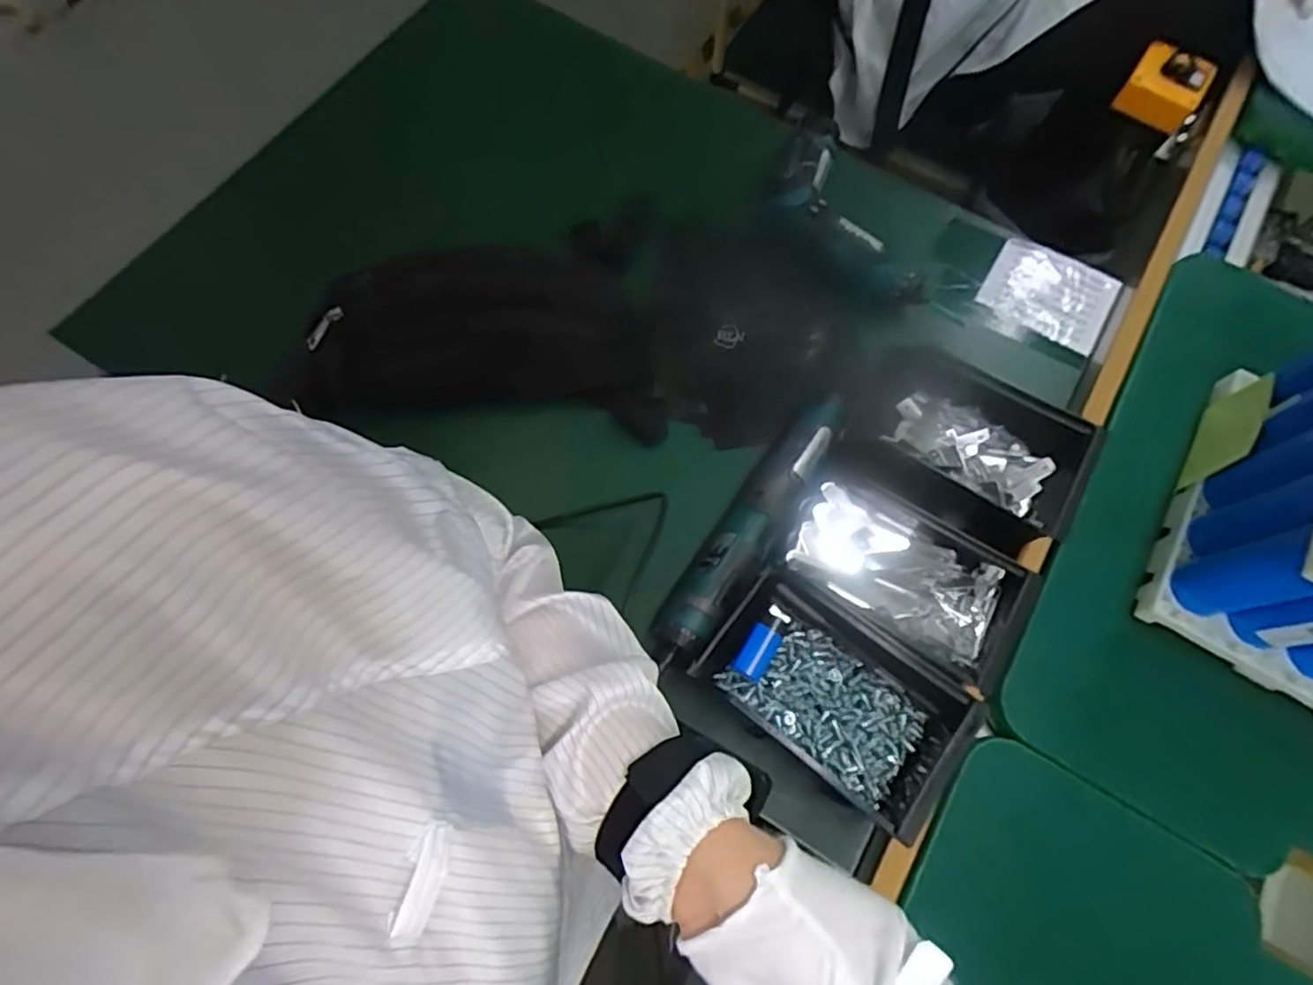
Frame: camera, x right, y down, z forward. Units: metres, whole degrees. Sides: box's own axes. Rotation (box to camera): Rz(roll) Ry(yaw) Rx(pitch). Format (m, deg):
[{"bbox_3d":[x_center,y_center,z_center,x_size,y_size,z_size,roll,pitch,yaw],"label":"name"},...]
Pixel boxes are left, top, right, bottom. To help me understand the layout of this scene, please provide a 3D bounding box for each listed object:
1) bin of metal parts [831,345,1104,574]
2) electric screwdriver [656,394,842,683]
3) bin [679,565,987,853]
[{"bbox_3d":[0.245,-0.043,0.549,0.178,0.054,0.121,38,73,11],"label":"bin of metal parts"},{"bbox_3d":[0.076,0.024,0.539,0.039,0.040,0.256,33,72,10],"label":"electric screwdriver"},{"bbox_3d":[0.121,0.137,0.463,0.170,0.048,0.105,34,73,10],"label":"bin"}]

